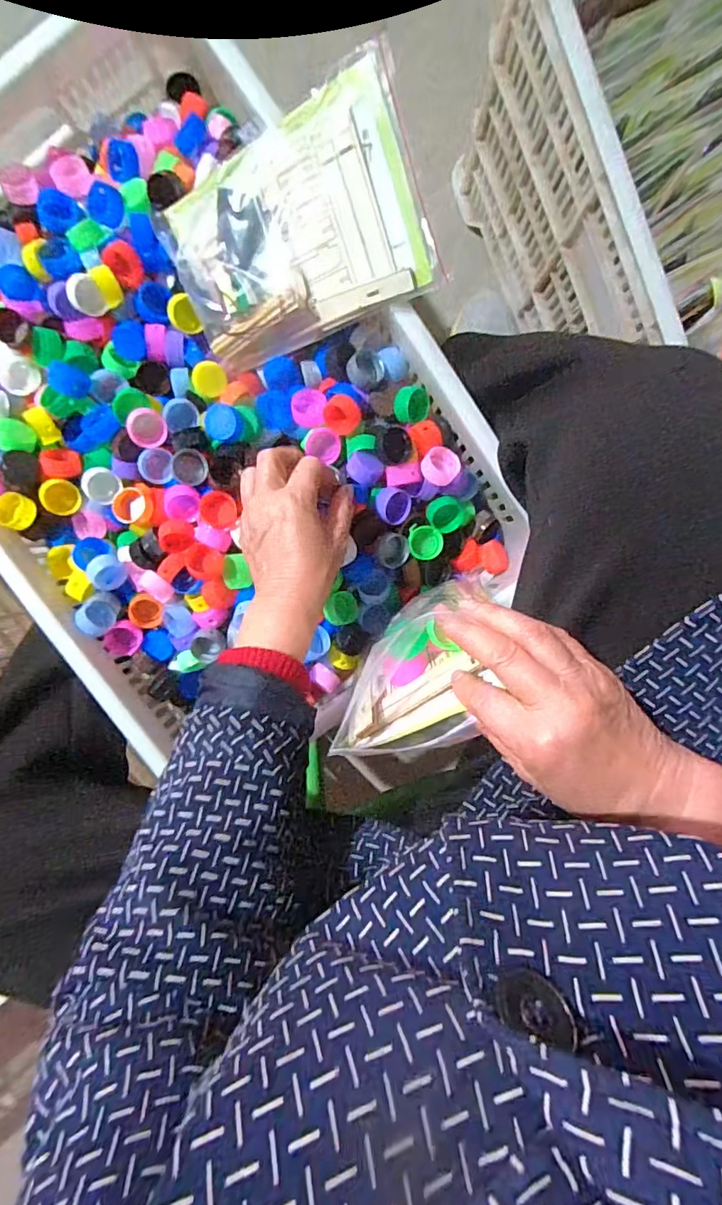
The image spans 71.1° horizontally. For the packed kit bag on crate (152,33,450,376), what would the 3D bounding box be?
[{"bbox_3d":[-0.056,-0.298,0.414,0.218,0.033,0.145,-11,118,24],"label":"packed kit bag on crate"}]

